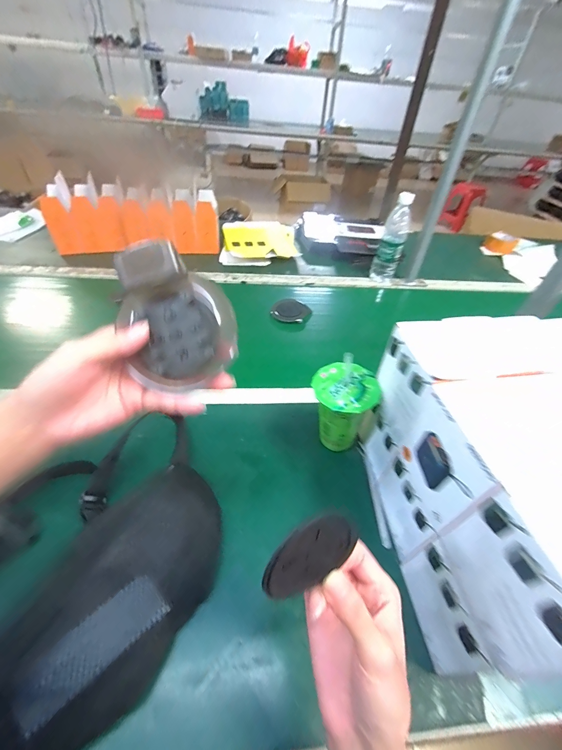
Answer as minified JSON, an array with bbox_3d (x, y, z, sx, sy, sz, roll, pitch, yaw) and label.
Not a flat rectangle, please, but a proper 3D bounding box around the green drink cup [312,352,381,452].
[{"bbox_3d":[0.084,0.053,0.446,0.084,0.130,0.083,3,44,-3],"label":"green drink cup"}]

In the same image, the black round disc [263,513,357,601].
[{"bbox_3d":[0.016,0.101,0.169,0.055,0.056,0.004,-43,36,-11],"label":"black round disc"}]

